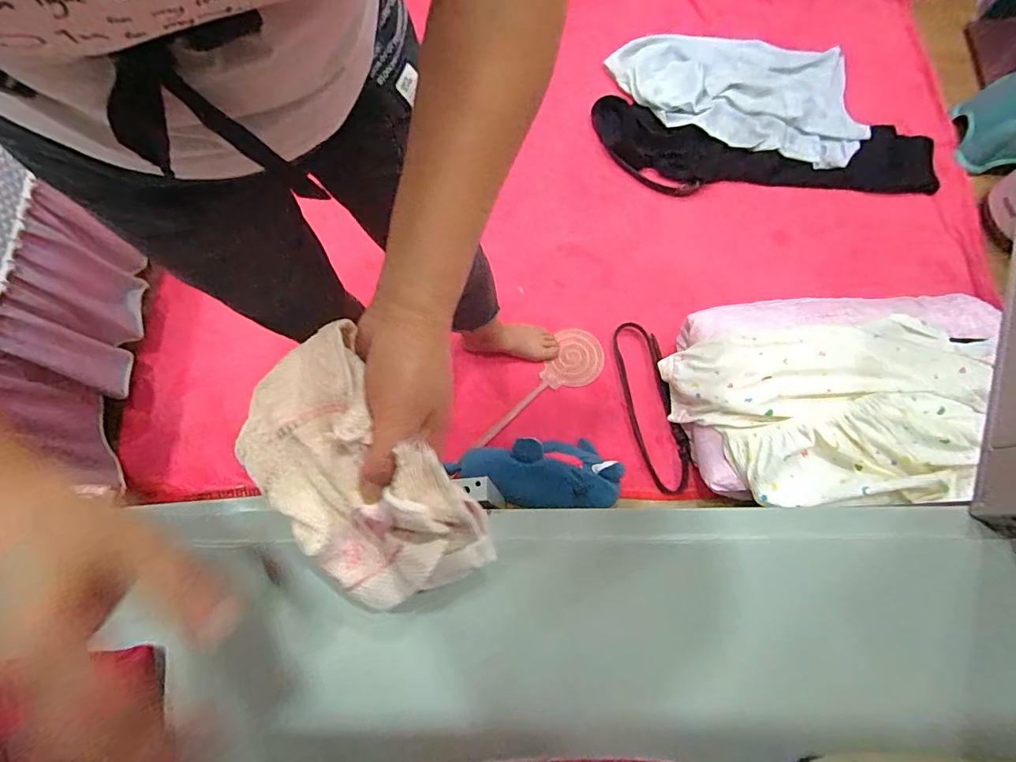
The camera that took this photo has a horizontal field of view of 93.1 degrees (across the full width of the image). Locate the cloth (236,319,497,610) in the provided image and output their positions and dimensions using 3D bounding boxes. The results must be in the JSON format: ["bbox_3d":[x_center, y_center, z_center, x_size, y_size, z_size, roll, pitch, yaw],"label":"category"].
[{"bbox_3d":[-0.095,0.060,0.308,0.114,0.087,0.178,-38,77,-9],"label":"cloth"}]

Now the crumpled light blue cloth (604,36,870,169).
[{"bbox_3d":[0.637,-0.826,1.349,0.690,0.097,0.421,7,74,3],"label":"crumpled light blue cloth"}]

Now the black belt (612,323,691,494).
[{"bbox_3d":[0.332,0.052,1.113,0.104,0.031,0.406,-9,74,-1],"label":"black belt"}]

